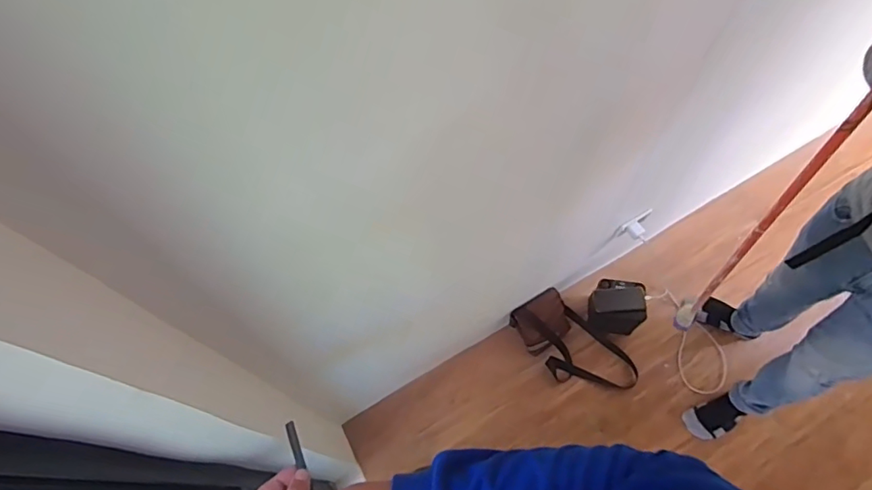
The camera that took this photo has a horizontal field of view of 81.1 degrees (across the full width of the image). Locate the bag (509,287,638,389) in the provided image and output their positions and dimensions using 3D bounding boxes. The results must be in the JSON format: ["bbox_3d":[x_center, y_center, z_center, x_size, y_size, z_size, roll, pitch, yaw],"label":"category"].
[{"bbox_3d":[0.482,0.338,1.740,0.440,0.162,0.233,39,70,20],"label":"bag"}]

